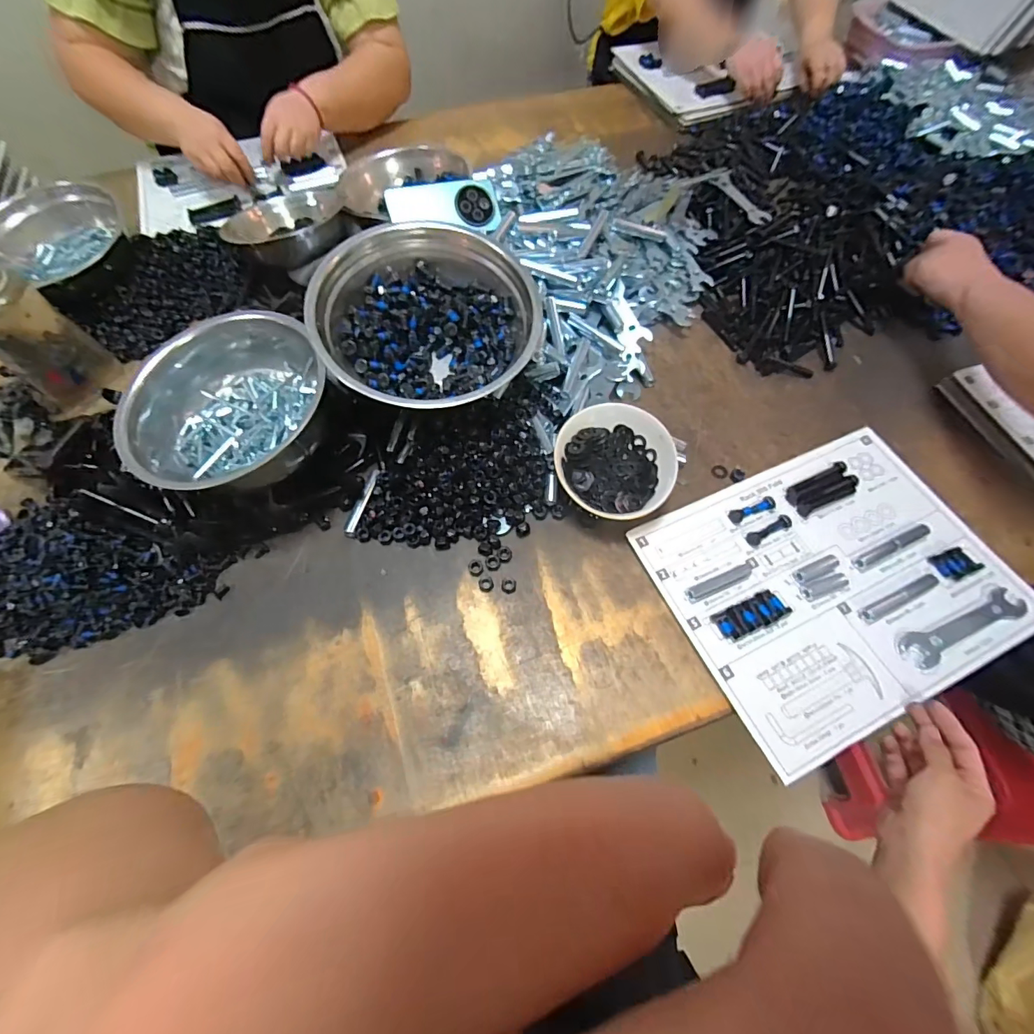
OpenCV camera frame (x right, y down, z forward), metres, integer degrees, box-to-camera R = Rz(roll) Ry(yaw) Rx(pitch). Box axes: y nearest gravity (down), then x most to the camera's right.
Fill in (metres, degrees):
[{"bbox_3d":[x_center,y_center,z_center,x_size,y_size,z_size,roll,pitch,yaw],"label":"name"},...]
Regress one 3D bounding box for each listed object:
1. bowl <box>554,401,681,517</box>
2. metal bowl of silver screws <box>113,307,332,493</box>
[{"bbox_3d":[0.111,-0.060,0.537,0.128,0.063,0.142,1,64,-1],"label":"bowl"},{"bbox_3d":[-0.311,-0.125,0.495,0.211,0.088,0.191,-21,66,-11],"label":"metal bowl of silver screws"}]

